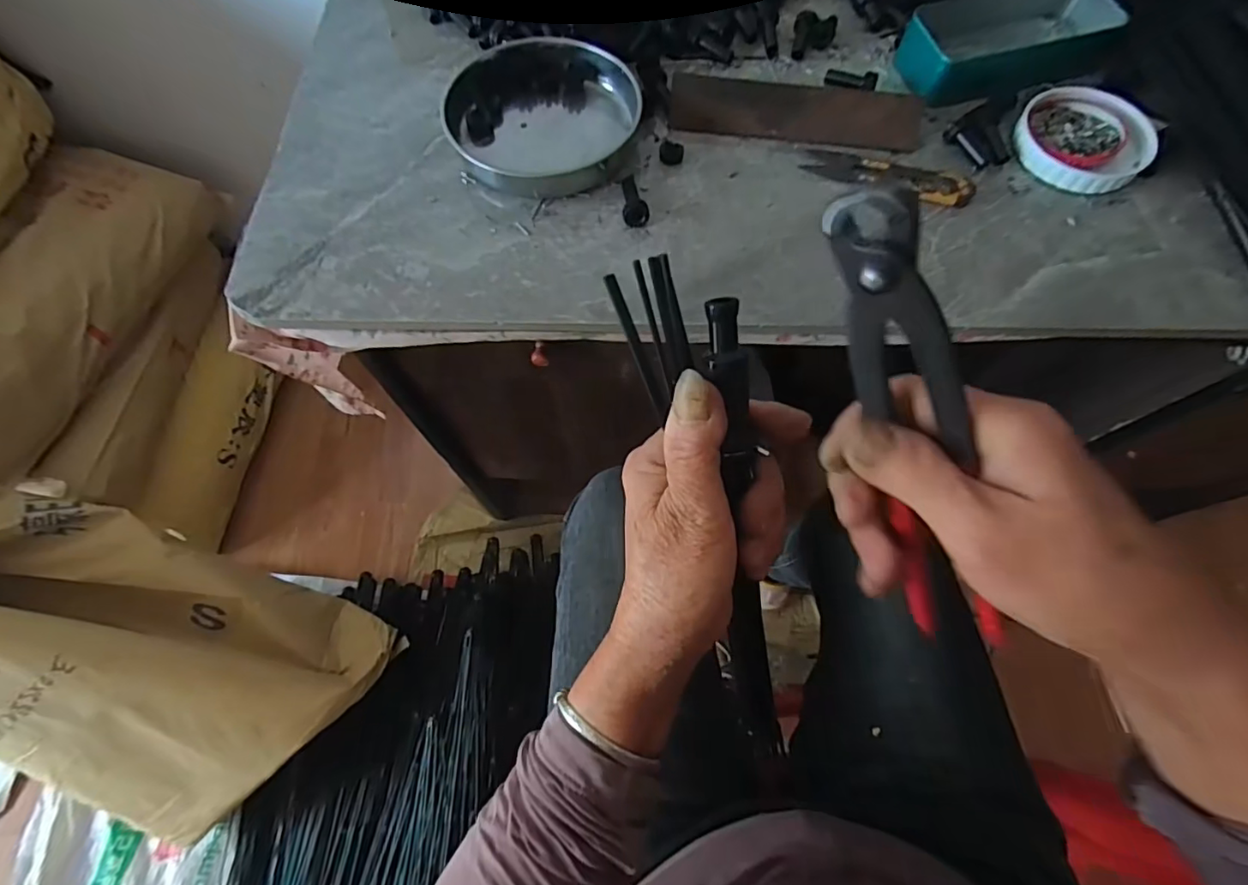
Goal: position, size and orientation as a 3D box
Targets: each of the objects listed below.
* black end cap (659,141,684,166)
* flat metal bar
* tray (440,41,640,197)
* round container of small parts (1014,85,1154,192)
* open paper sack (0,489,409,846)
[{"bbox_3d":[0.035,-0.214,0.413,0.018,0.009,0.014,9,68,4],"label":"black end cap"},{"bbox_3d":[0.125,-0.242,0.411,0.180,0.034,0.006,10,36,7],"label":"flat metal bar"},{"bbox_3d":[-0.060,-0.247,0.415,0.137,0.029,0.138,0,68,1],"label":"tray"},{"bbox_3d":[0.334,-0.221,0.409,0.088,0.019,0.088,0,68,1],"label":"round container of small parts"},{"bbox_3d":[-0.725,0.263,0.697,0.762,0.185,0.351,29,68,-20],"label":"open paper sack"}]

